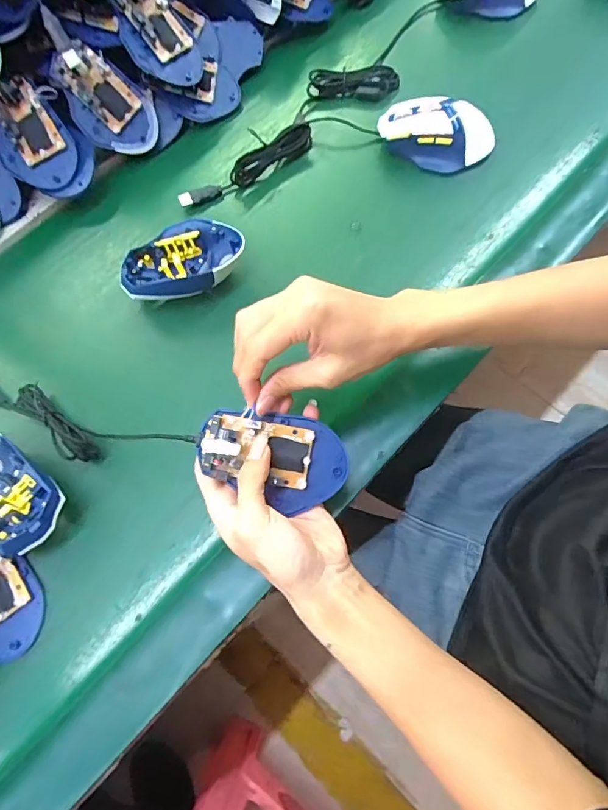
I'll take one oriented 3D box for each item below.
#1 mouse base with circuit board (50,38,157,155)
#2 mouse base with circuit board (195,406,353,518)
[{"bbox_3d":[-0.207,-0.316,0.471,0.105,0.030,0.075,29,98,-30],"label":"mouse base with circuit board"},{"bbox_3d":[-0.023,0.039,0.338,0.109,0.024,0.066,15,83,-4],"label":"mouse base with circuit board"}]

